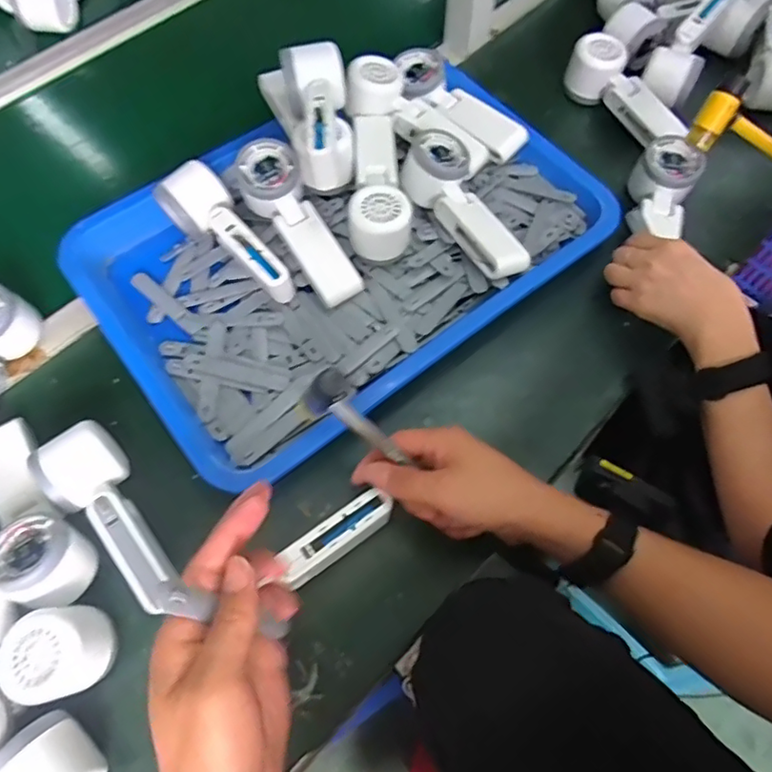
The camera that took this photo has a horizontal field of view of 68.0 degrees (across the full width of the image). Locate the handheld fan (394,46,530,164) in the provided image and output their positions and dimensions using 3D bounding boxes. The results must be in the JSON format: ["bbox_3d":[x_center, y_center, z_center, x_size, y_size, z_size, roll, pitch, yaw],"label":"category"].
[{"bbox_3d":[0.068,-0.298,0.613,0.065,0.039,0.179,-37,70,-16],"label":"handheld fan"}]

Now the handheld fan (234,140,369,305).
[{"bbox_3d":[-0.083,-0.150,0.547,0.053,0.045,0.167,-32,87,-14],"label":"handheld fan"}]

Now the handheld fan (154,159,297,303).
[{"bbox_3d":[-0.142,-0.142,0.538,0.159,0.062,0.052,38,71,16],"label":"handheld fan"}]

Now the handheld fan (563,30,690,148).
[{"bbox_3d":[0.264,-0.319,0.637,0.052,0.062,0.155,-30,68,-13],"label":"handheld fan"}]

